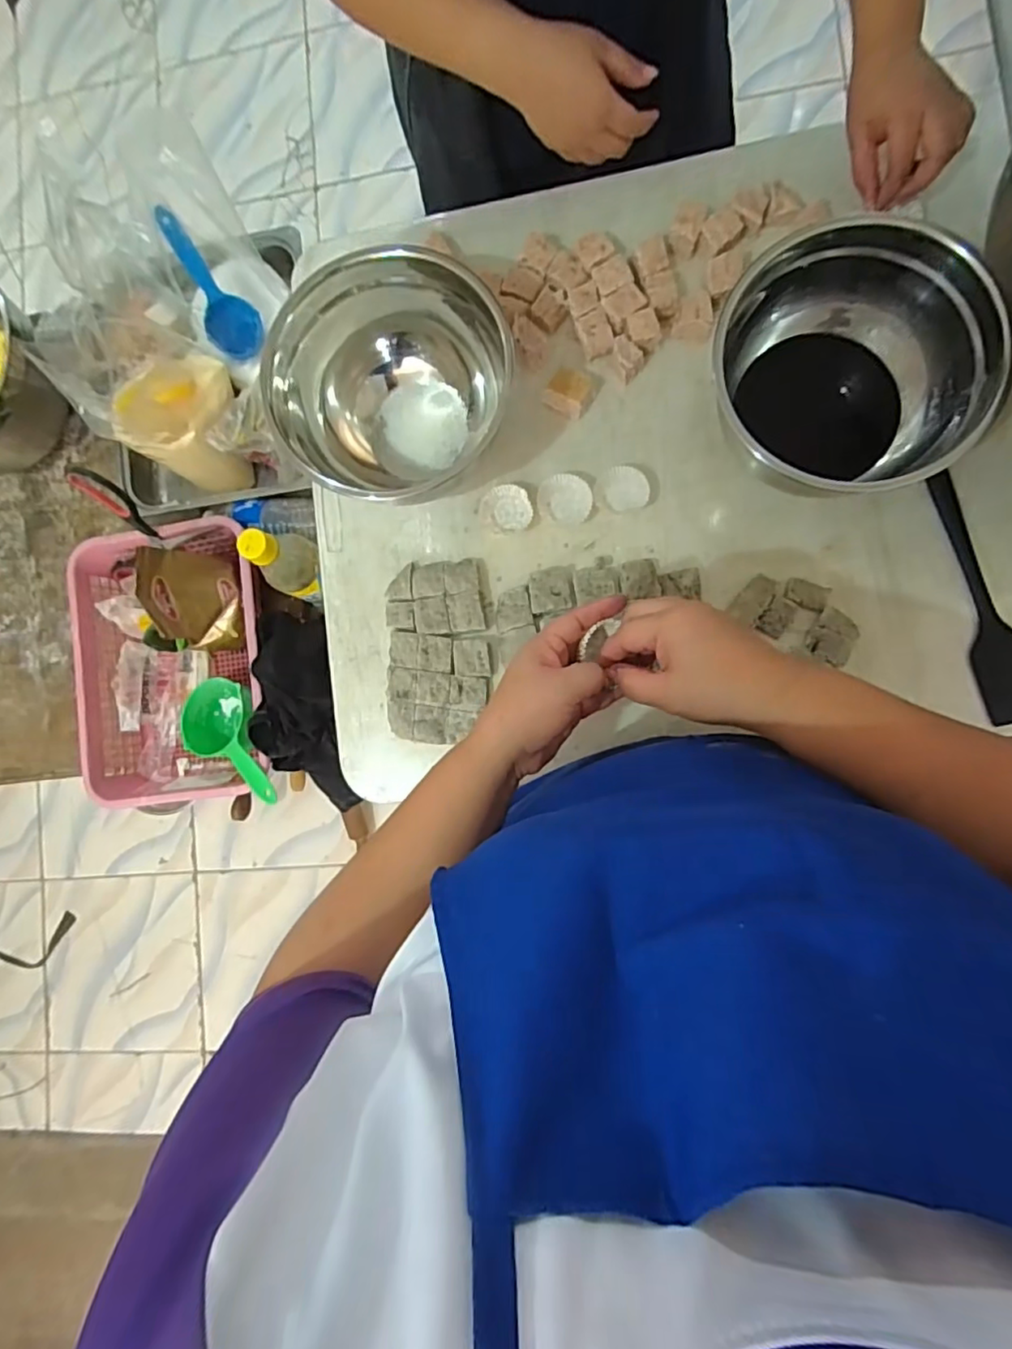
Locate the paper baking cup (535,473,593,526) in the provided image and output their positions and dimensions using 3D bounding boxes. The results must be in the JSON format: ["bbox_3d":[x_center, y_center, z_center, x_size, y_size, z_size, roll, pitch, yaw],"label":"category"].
[{"bbox_3d":[0.058,-0.172,0.591,0.052,0.016,0.044,5,88,8],"label":"paper baking cup"}]

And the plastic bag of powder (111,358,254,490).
[{"bbox_3d":[-0.364,-0.294,0.706,0.109,0.096,0.132,16,90,8],"label":"plastic bag of powder"}]

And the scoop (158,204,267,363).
[{"bbox_3d":[-0.325,-0.426,0.661,0.053,0.030,0.151,-26,113,6],"label":"scoop"}]

